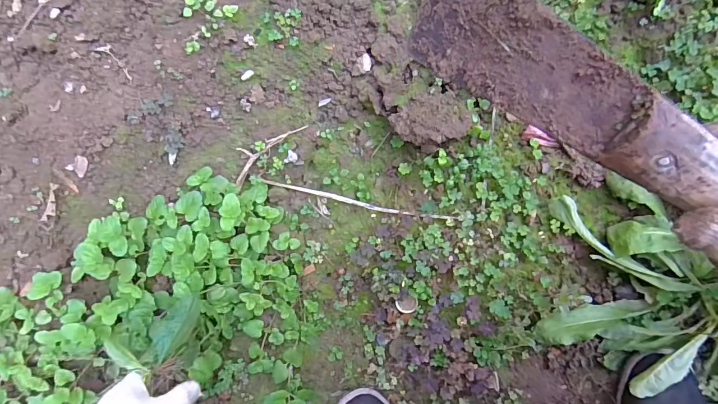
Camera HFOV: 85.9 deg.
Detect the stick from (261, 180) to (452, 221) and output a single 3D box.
[{"bbox_3d":[-0.004,0.001,0.545,0.274,0.021,0.014,11,96,6],"label":"stick"}]

